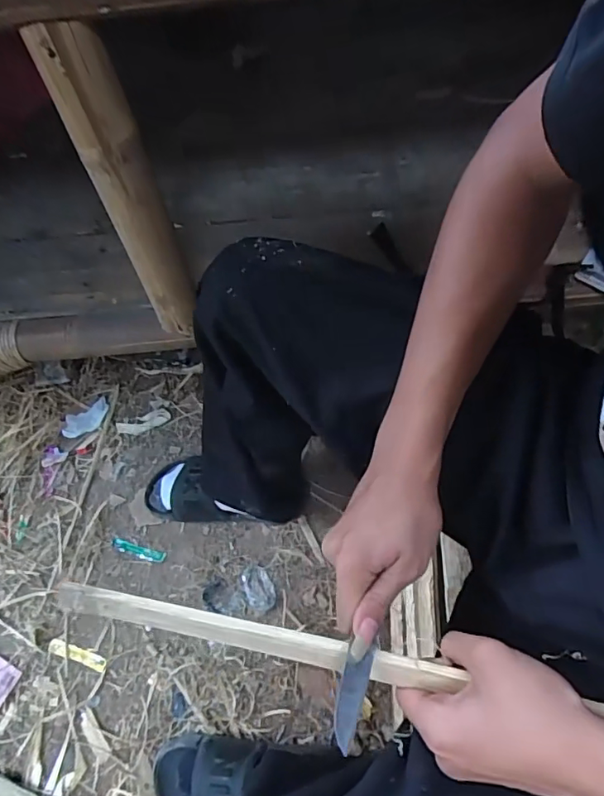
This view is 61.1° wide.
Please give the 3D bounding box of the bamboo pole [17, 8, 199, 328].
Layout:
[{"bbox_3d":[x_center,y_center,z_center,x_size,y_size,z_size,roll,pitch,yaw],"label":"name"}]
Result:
[{"bbox_3d":[-0.167,-0.189,0.530,0.058,0.346,0.041,-26,65,-11],"label":"bamboo pole"}]

